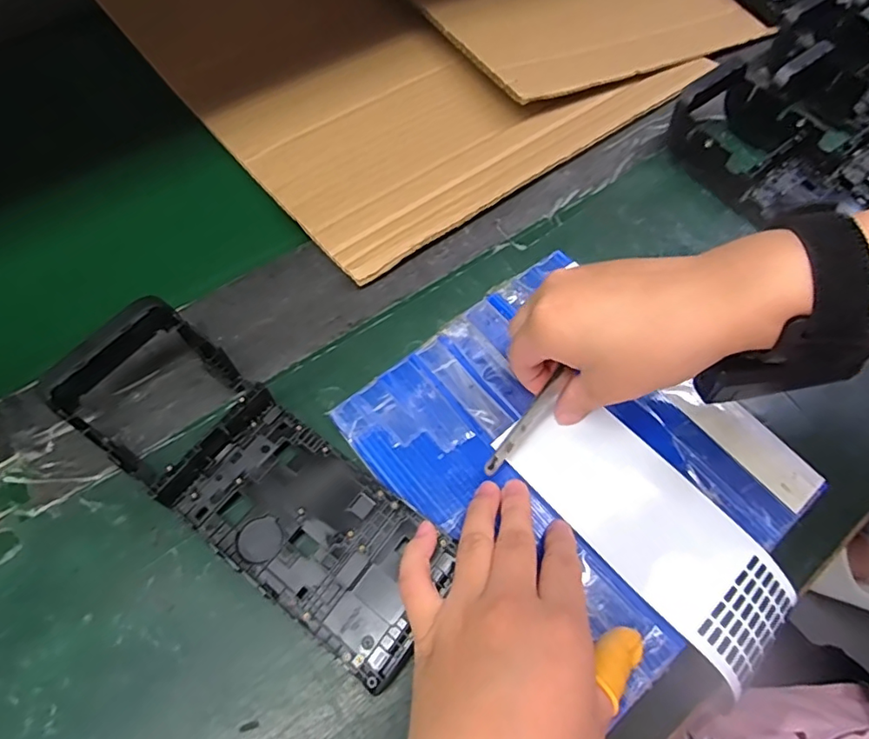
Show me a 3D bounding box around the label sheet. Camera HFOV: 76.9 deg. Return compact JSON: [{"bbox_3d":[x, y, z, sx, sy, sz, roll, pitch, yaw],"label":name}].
[{"bbox_3d":[0.111,0.078,0.284,0.067,0.009,0.146,-40,70,-21],"label":"label sheet"}]

